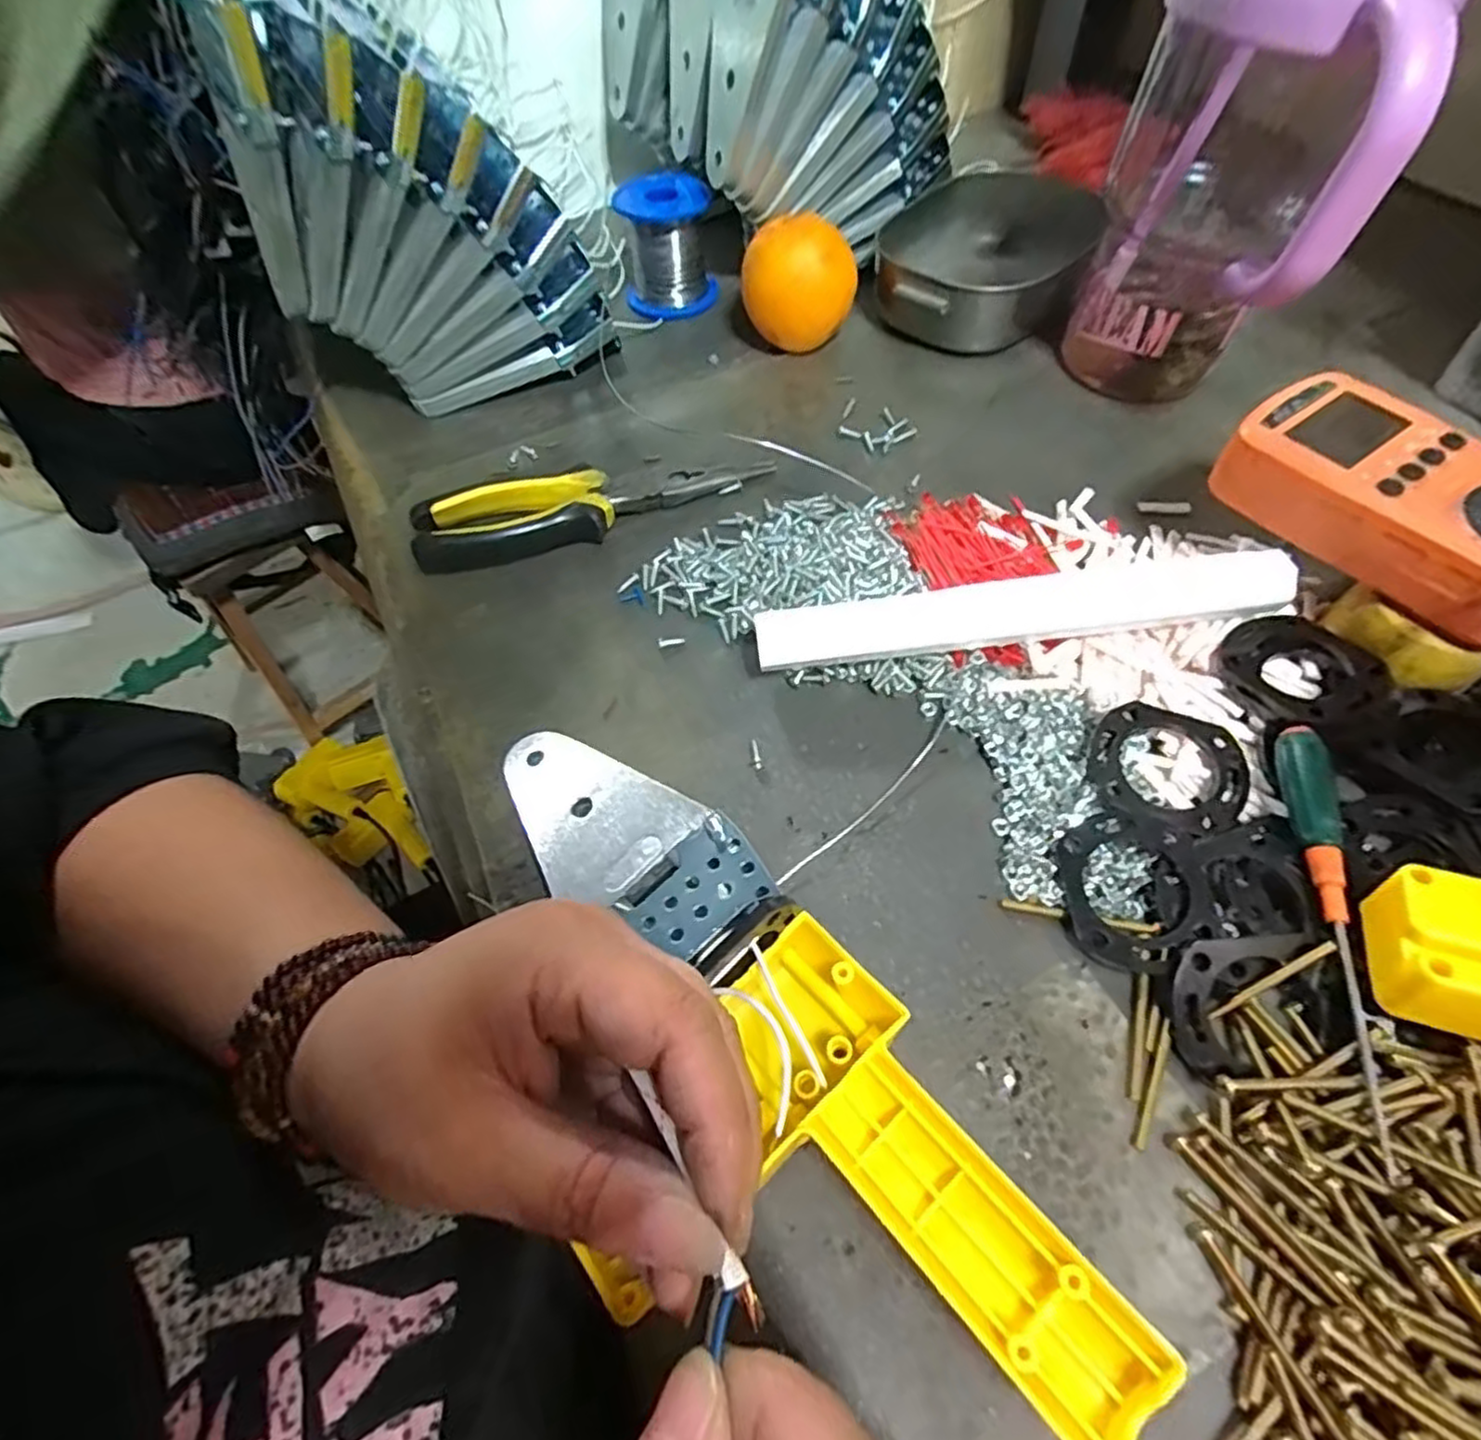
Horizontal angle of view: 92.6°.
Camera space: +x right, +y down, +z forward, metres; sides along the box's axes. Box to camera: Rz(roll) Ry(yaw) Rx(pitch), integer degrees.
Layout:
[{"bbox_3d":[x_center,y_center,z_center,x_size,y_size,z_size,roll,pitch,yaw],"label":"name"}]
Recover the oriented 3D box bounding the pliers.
[{"bbox_3d":[-0.077,-0.116,0.377,0.186,0.021,0.038,-13,58,-4],"label":"pliers"}]

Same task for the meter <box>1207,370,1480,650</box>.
[{"bbox_3d":[0.265,-0.087,0.283,0.061,0.035,0.124,-32,62,-15],"label":"meter"}]

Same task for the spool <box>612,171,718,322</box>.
[{"bbox_3d":[-0.050,-0.322,0.480,0.062,0.059,0.065,-6,58,0],"label":"spool"}]

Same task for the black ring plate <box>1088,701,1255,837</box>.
[{"bbox_3d":[0.170,0.021,0.282,0.055,0.007,0.055,-1,64,2],"label":"black ring plate"}]

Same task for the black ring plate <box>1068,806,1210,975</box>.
[{"bbox_3d":[0.143,0.063,0.262,0.053,0.010,0.052,-2,58,3],"label":"black ring plate"}]

